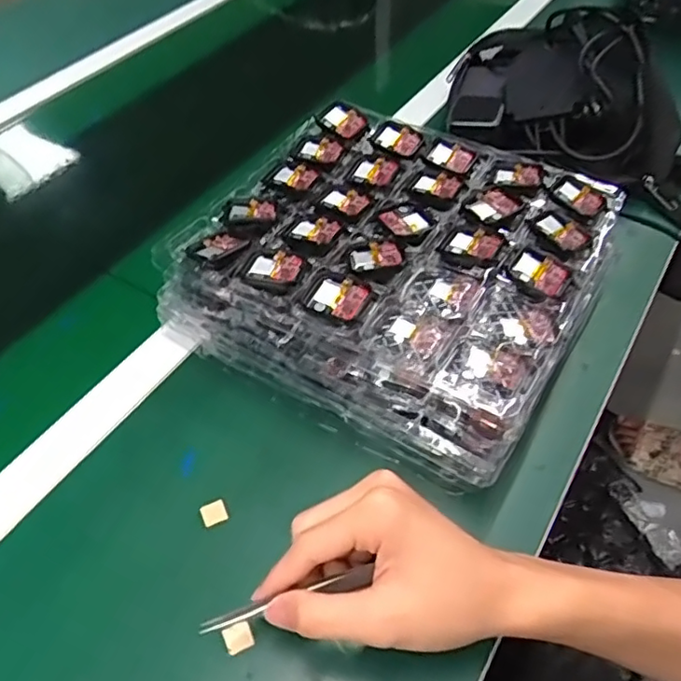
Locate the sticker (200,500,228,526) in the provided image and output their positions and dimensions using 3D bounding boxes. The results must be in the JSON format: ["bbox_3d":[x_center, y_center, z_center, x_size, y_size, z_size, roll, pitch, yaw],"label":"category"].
[{"bbox_3d":[-0.085,0.115,0.407,0.016,0.004,0.015,-20,53,-15],"label":"sticker"}]

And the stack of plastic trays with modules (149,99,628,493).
[{"bbox_3d":[0.044,-0.062,0.483,0.286,0.072,0.260,25,56,20],"label":"stack of plastic trays with modules"}]

